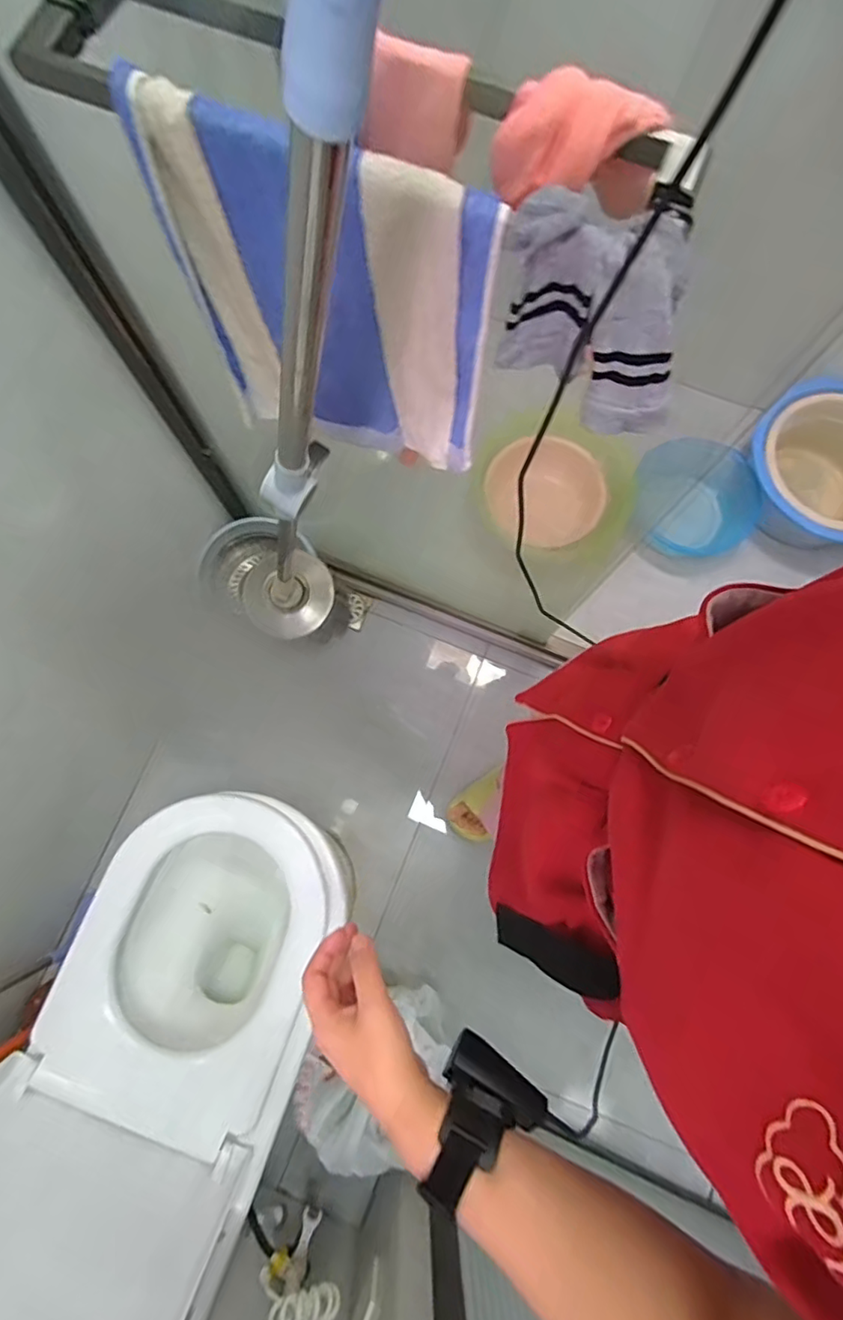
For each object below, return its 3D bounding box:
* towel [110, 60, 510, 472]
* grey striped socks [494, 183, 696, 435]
[{"bbox_3d":[-0.076,-0.291,0.510,0.270,0.301,0.038,21,79,4],"label":"towel"},{"bbox_3d":[0.116,-0.229,0.387,0.115,0.111,0.102,-6,78,-2],"label":"grey striped socks"}]

